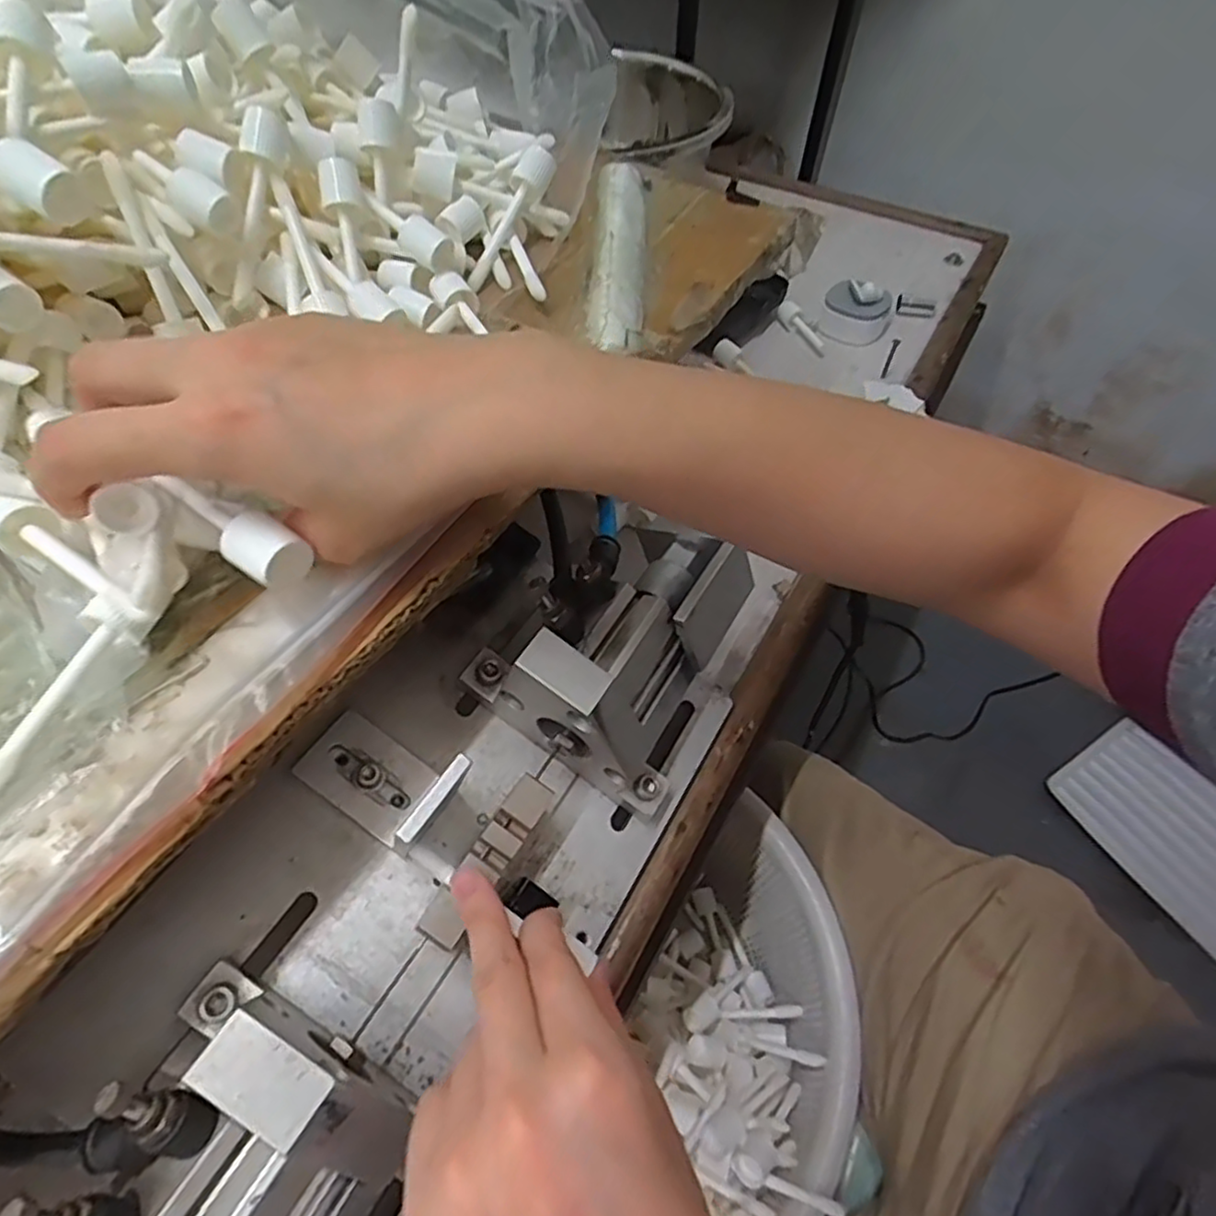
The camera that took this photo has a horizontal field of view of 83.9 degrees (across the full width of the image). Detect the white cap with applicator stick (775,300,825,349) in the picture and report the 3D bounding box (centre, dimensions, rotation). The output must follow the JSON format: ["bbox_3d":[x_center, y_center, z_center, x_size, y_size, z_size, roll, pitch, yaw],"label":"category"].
[{"bbox_3d":[0.168,-0.247,0.588,0.014,0.018,0.061,-32,61,-21],"label":"white cap with applicator stick"}]

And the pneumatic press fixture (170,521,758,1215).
[{"bbox_3d":[-0.070,0.099,0.260,0.138,0.094,0.362,31,55,14],"label":"pneumatic press fixture"}]

